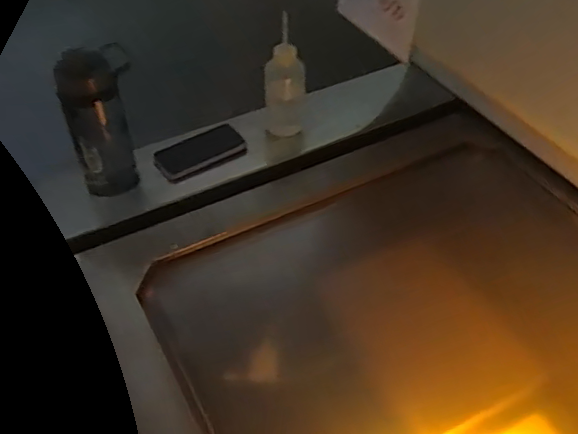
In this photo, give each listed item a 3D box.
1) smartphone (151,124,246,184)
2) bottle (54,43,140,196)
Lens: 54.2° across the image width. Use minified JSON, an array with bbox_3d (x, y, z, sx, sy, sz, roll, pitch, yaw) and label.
[{"bbox_3d":[-0.152,-0.110,0.976,0.151,0.016,0.074,-29,77,-13],"label":"smartphone"},{"bbox_3d":[-0.279,-0.135,0.856,0.105,0.262,0.083,-15,49,-15],"label":"bottle"}]

